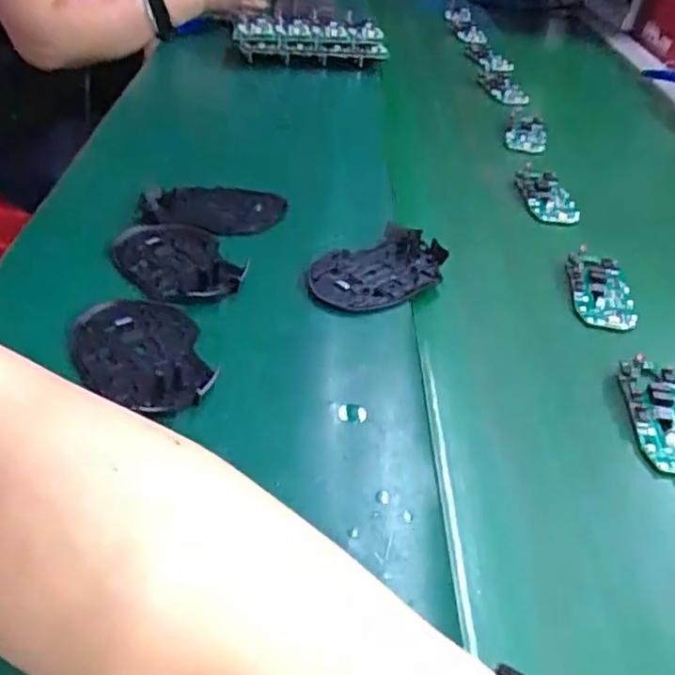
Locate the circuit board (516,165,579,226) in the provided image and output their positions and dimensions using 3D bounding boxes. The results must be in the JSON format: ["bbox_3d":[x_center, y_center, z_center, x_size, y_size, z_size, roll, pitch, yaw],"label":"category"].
[{"bbox_3d":[0.195,-0.132,0.627,0.045,0.019,0.090,1,36,-4],"label":"circuit board"}]

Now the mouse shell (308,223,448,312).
[{"bbox_3d":[0.030,-0.049,0.494,0.107,0.018,0.068,-22,44,-32],"label":"mouse shell"}]

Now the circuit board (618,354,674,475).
[{"bbox_3d":[0.201,0.047,0.408,0.045,0.018,0.084,5,36,1],"label":"circuit board"}]

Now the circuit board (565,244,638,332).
[{"bbox_3d":[0.201,-0.036,0.507,0.047,0.016,0.079,7,36,4],"label":"circuit board"}]

